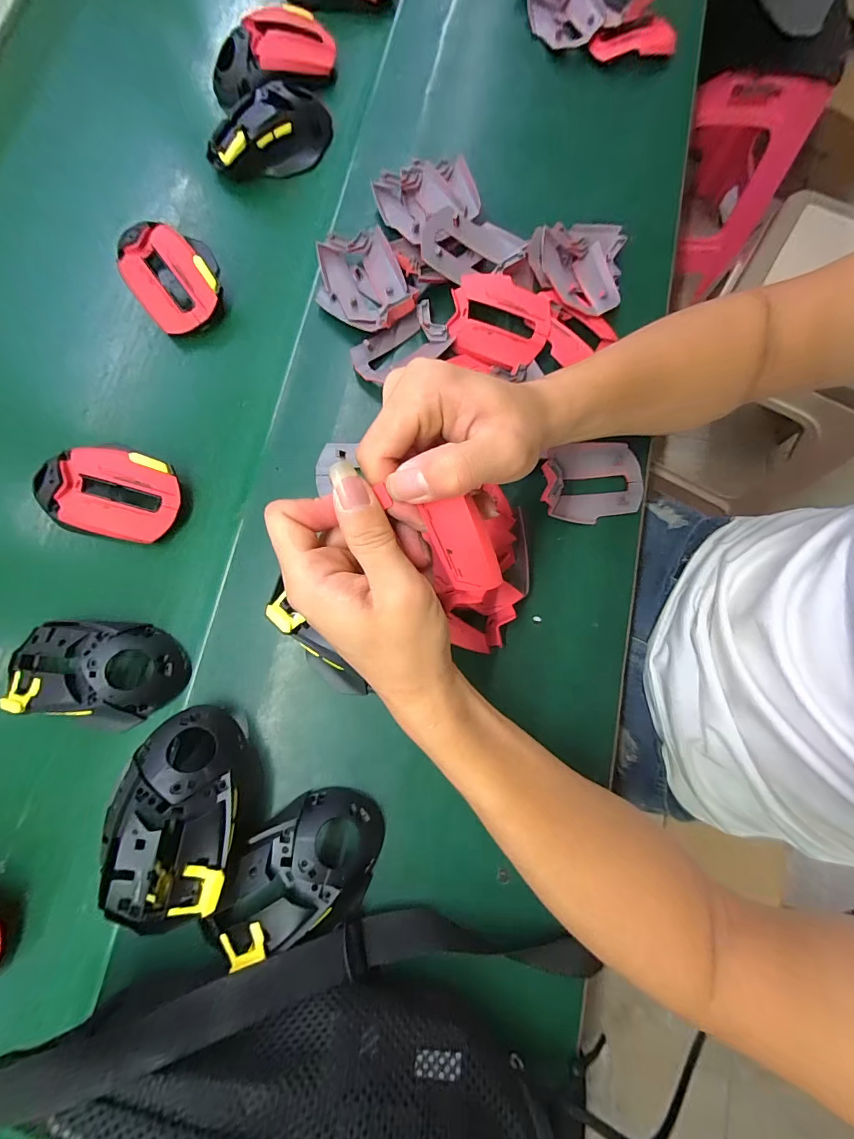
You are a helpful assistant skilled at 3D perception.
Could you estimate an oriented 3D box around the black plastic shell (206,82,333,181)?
[{"bbox_3d":[-0.144,-0.400,0.394,0.118,0.044,0.062,-18,79,-3],"label":"black plastic shell"}]

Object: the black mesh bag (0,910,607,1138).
[{"bbox_3d":[-0.050,0.277,0.221,0.300,0.078,0.131,-3,79,0],"label":"black mesh bag"}]

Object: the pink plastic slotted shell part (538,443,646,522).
[{"bbox_3d":[0.126,-0.067,0.327,0.078,0.020,0.059,-2,79,1],"label":"pink plastic slotted shell part"}]

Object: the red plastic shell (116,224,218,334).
[{"bbox_3d":[-0.213,-0.237,0.357,0.057,0.039,0.075,-33,80,-5],"label":"red plastic shell"}]

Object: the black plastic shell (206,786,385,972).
[{"bbox_3d":[-0.079,0.185,0.263,0.104,0.033,0.073,-15,79,-2],"label":"black plastic shell"}]

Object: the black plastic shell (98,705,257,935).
[{"bbox_3d":[-0.149,0.146,0.260,0.074,0.052,0.116,2,79,1],"label":"black plastic shell"}]

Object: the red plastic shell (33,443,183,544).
[{"bbox_3d":[-0.236,-0.057,0.319,0.099,0.036,0.064,8,79,3],"label":"red plastic shell"}]

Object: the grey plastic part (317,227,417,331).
[{"bbox_3d":[-0.054,-0.234,0.356,0.069,0.024,0.087,-26,79,-4],"label":"grey plastic part"}]

